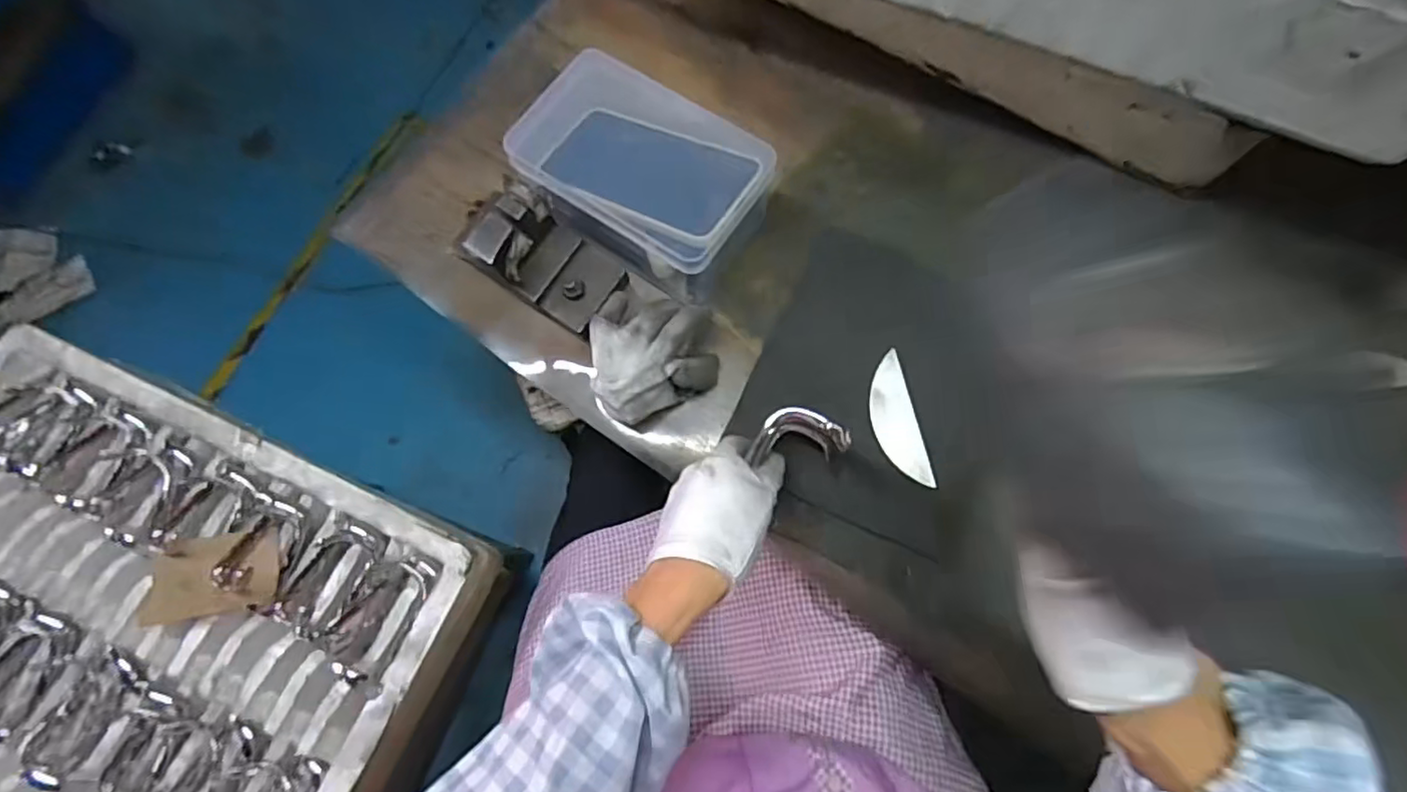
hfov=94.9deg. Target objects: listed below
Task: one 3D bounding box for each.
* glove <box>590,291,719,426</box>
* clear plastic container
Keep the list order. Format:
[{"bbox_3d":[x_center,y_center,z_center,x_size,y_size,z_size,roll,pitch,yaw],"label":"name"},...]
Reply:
[{"bbox_3d":[-0.035,-0.025,0.469,0.090,0.066,0.083,-7,74,0],"label":"glove"},{"bbox_3d":[-0.044,-0.166,0.486,0.177,0.066,0.125,32,78,10],"label":"clear plastic container"}]

